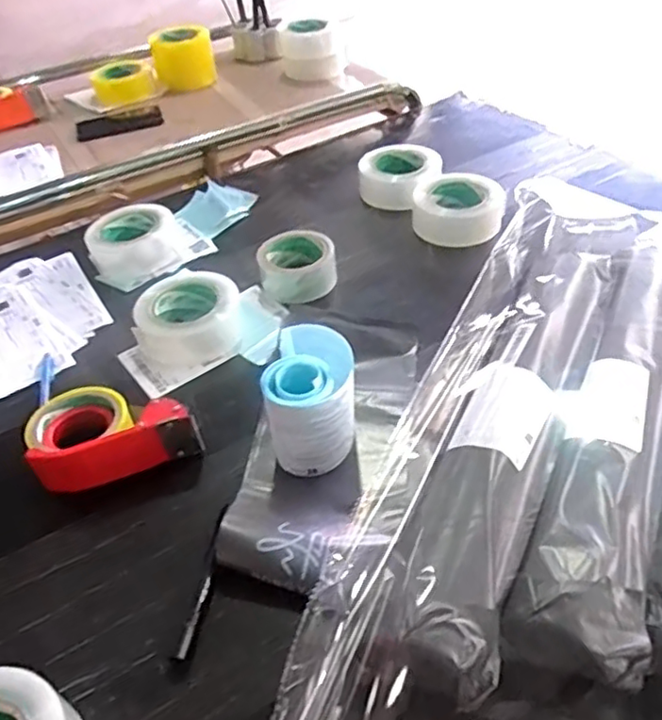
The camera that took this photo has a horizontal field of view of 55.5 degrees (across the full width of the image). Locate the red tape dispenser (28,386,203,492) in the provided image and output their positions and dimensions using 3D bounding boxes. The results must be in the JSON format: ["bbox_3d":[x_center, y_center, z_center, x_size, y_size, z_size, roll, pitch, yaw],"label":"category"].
[{"bbox_3d":[-0.223,0.066,0.641,0.162,0.059,0.101,-16,44,-11],"label":"red tape dispenser"}]

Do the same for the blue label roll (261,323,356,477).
[{"bbox_3d":[-0.018,0.039,0.615,0.083,0.108,0.113,-2,44,4],"label":"blue label roll"}]

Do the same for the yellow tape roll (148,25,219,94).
[{"bbox_3d":[-0.308,-0.627,1.313,0.128,0.100,0.115,-12,44,-7],"label":"yellow tape roll"}]

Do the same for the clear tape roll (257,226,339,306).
[{"bbox_3d":[-0.044,-0.126,0.838,0.098,0.052,0.096,-3,43,3],"label":"clear tape roll"}]

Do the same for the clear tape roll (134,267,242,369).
[{"bbox_3d":[-0.175,-0.054,0.779,0.130,0.049,0.139,-6,43,0],"label":"clear tape roll"}]

